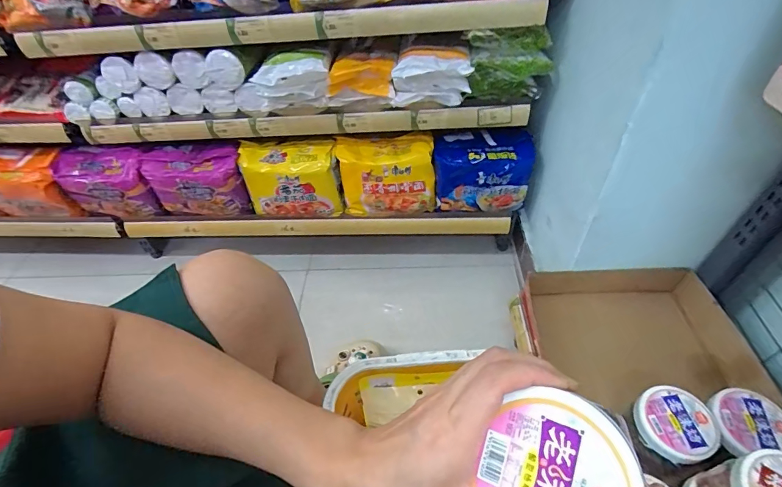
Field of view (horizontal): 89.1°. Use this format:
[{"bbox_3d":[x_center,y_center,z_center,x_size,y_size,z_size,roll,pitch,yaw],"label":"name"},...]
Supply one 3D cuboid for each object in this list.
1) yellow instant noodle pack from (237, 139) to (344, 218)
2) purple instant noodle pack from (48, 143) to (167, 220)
[{"bbox_3d":[-0.211,-0.136,0.859,0.196,0.146,0.075,-4,48,2],"label":"yellow instant noodle pack"},{"bbox_3d":[-0.615,-0.130,0.882,0.196,0.149,0.077,0,49,6],"label":"purple instant noodle pack"}]

